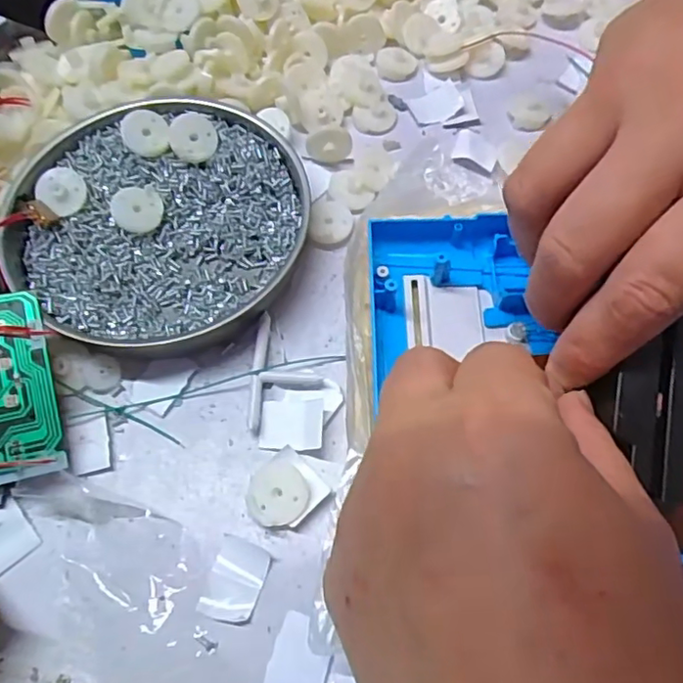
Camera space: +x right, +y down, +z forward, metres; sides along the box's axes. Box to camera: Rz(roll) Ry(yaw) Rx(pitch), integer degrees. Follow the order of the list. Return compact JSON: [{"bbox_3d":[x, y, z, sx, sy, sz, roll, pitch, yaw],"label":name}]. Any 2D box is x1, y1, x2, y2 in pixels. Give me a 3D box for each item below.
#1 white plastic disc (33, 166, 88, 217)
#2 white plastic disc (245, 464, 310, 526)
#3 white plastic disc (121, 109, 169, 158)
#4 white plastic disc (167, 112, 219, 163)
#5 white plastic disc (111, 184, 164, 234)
[{"bbox_3d":[-0.132,-0.071,0.282,0.023,0.004,0.023,3,80,-16],"label":"white plastic disc"},{"bbox_3d":[-0.025,0.059,0.231,0.024,0.004,0.023,-5,62,10],"label":"white plastic disc"},{"bbox_3d":[-0.097,-0.102,0.292,0.021,0.007,0.023,-1,64,1],"label":"white plastic disc"},{"bbox_3d":[-0.073,-0.101,0.293,0.024,0.004,0.024,-26,86,-16],"label":"white plastic disc"},{"bbox_3d":[-0.097,-0.063,0.283,0.023,0.004,0.021,3,83,-26],"label":"white plastic disc"}]

